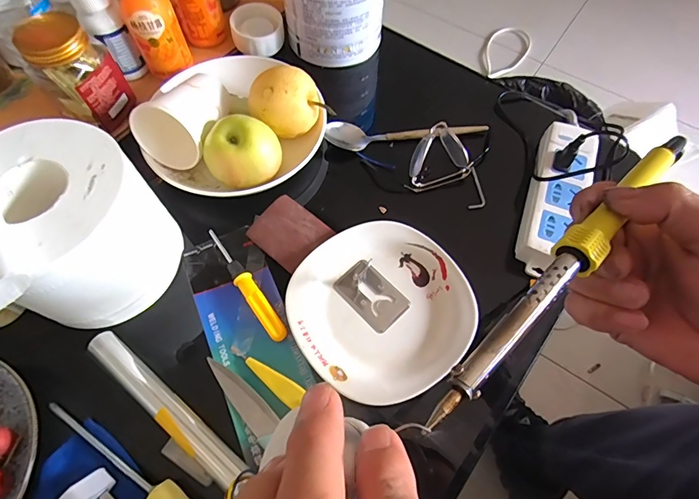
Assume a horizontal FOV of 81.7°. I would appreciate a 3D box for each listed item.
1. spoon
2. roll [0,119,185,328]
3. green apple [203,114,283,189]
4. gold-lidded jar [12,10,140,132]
[{"bbox_3d":[0.066,-0.143,0.477,0.193,0.025,0.036,-8,64,-6],"label":"spoon"},{"bbox_3d":[-0.247,-0.028,0.344,0.147,0.122,0.173,-30,68,-16],"label":"roll"},{"bbox_3d":[-0.108,-0.097,0.417,0.061,0.060,0.068,30,66,13],"label":"green apple"},{"bbox_3d":[-0.296,-0.193,0.440,0.082,0.095,0.076,1,63,-1],"label":"gold-lidded jar"}]

